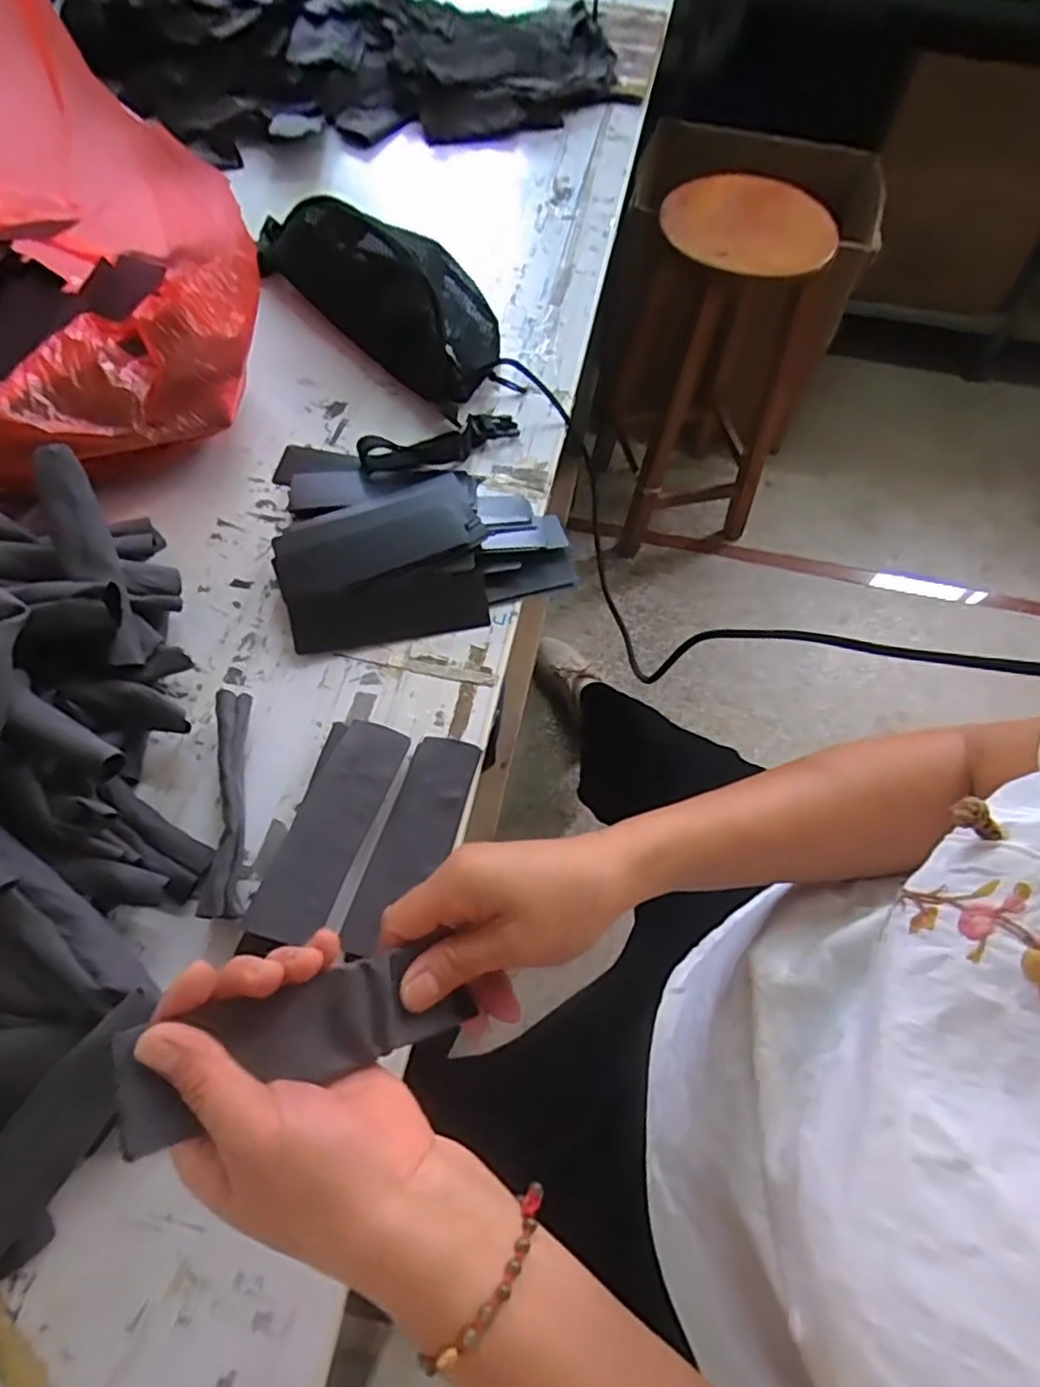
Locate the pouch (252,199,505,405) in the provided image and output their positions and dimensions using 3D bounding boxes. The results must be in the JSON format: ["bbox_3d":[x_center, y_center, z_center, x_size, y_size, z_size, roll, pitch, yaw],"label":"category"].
[{"bbox_3d":[-0.131,-0.415,0.679,0.126,0.091,0.306,-40,71,-20],"label":"pouch"}]

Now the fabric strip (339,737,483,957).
[{"bbox_3d":[-0.069,0.097,0.452,0.046,0.009,0.147,17,63,6],"label":"fabric strip"}]

